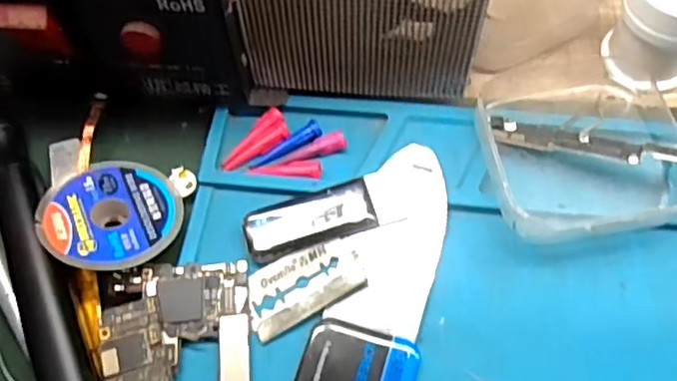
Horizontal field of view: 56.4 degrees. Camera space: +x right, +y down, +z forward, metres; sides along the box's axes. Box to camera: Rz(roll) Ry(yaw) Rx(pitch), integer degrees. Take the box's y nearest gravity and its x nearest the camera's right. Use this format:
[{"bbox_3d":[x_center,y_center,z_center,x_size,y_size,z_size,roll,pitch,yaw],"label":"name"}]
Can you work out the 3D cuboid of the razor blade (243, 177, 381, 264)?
[{"bbox_3d":[-0.010,0.010,0.214,0.044,0.006,0.019,-17,62,-5],"label":"razor blade"}]

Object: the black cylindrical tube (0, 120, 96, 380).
[{"bbox_3d":[-0.099,0.023,0.207,0.016,0.012,0.116,-24,63,-9],"label":"black cylindrical tube"}]

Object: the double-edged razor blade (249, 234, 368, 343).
[{"bbox_3d":[-0.011,0.030,0.207,0.041,0.004,0.022,-26,63,-9],"label":"double-edged razor blade"}]

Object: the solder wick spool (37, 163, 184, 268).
[{"bbox_3d":[-0.077,0.009,0.216,0.044,0.009,0.044,6,50,-7],"label":"solder wick spool"}]

